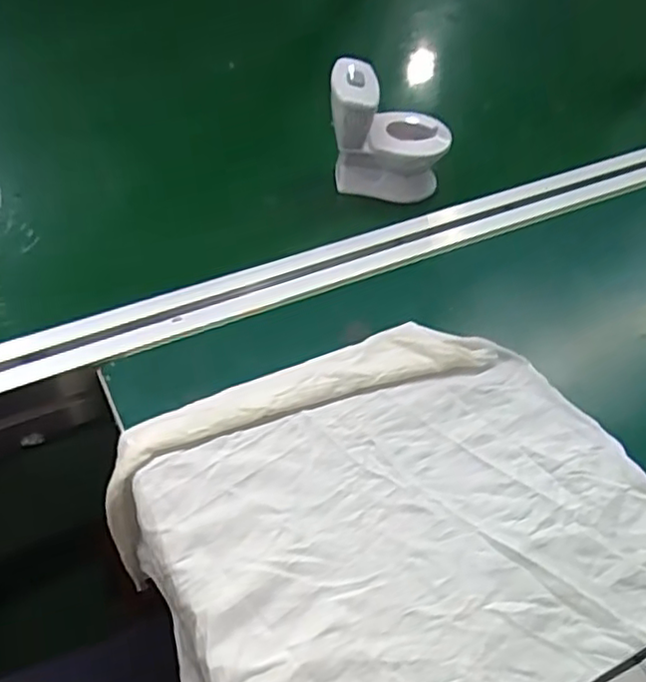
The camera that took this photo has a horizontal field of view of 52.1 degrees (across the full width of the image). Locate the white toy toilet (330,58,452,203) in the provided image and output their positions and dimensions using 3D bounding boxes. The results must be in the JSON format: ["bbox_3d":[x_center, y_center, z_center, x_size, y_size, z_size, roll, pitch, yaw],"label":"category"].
[{"bbox_3d":[0.054,-0.172,0.550,0.098,0.096,0.060,3,49,-4],"label":"white toy toilet"}]

